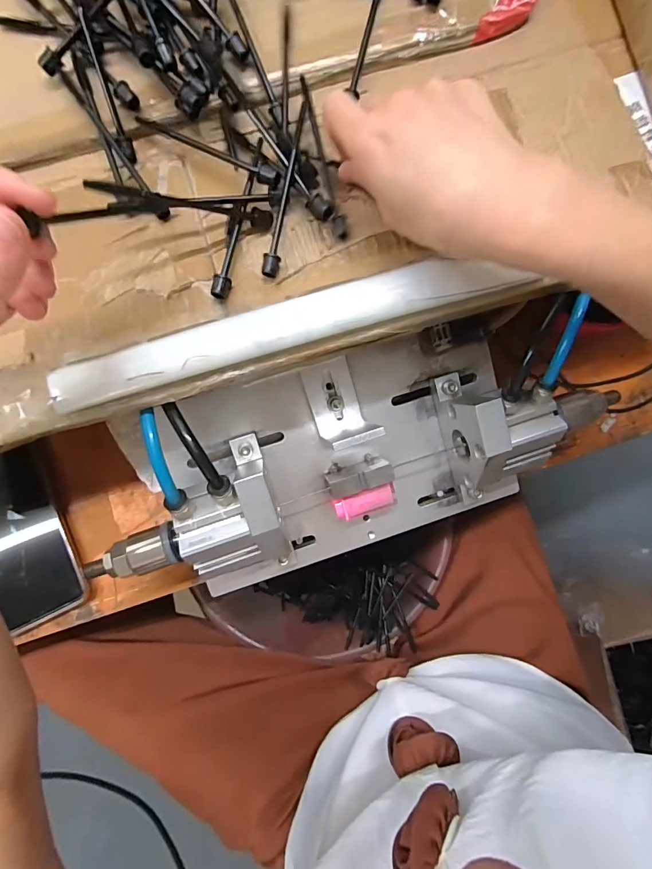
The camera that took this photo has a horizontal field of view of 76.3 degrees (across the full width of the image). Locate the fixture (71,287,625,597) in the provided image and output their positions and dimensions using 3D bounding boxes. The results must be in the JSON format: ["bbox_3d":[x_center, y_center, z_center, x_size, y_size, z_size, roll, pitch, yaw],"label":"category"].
[{"bbox_3d":[0.041,0.004,0.313,0.330,0.106,0.146,-17,79,-5],"label":"fixture"}]

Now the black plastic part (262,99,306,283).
[{"bbox_3d":[-0.023,-0.144,0.248,0.008,0.009,0.101,13,92,1],"label":"black plastic part"}]

